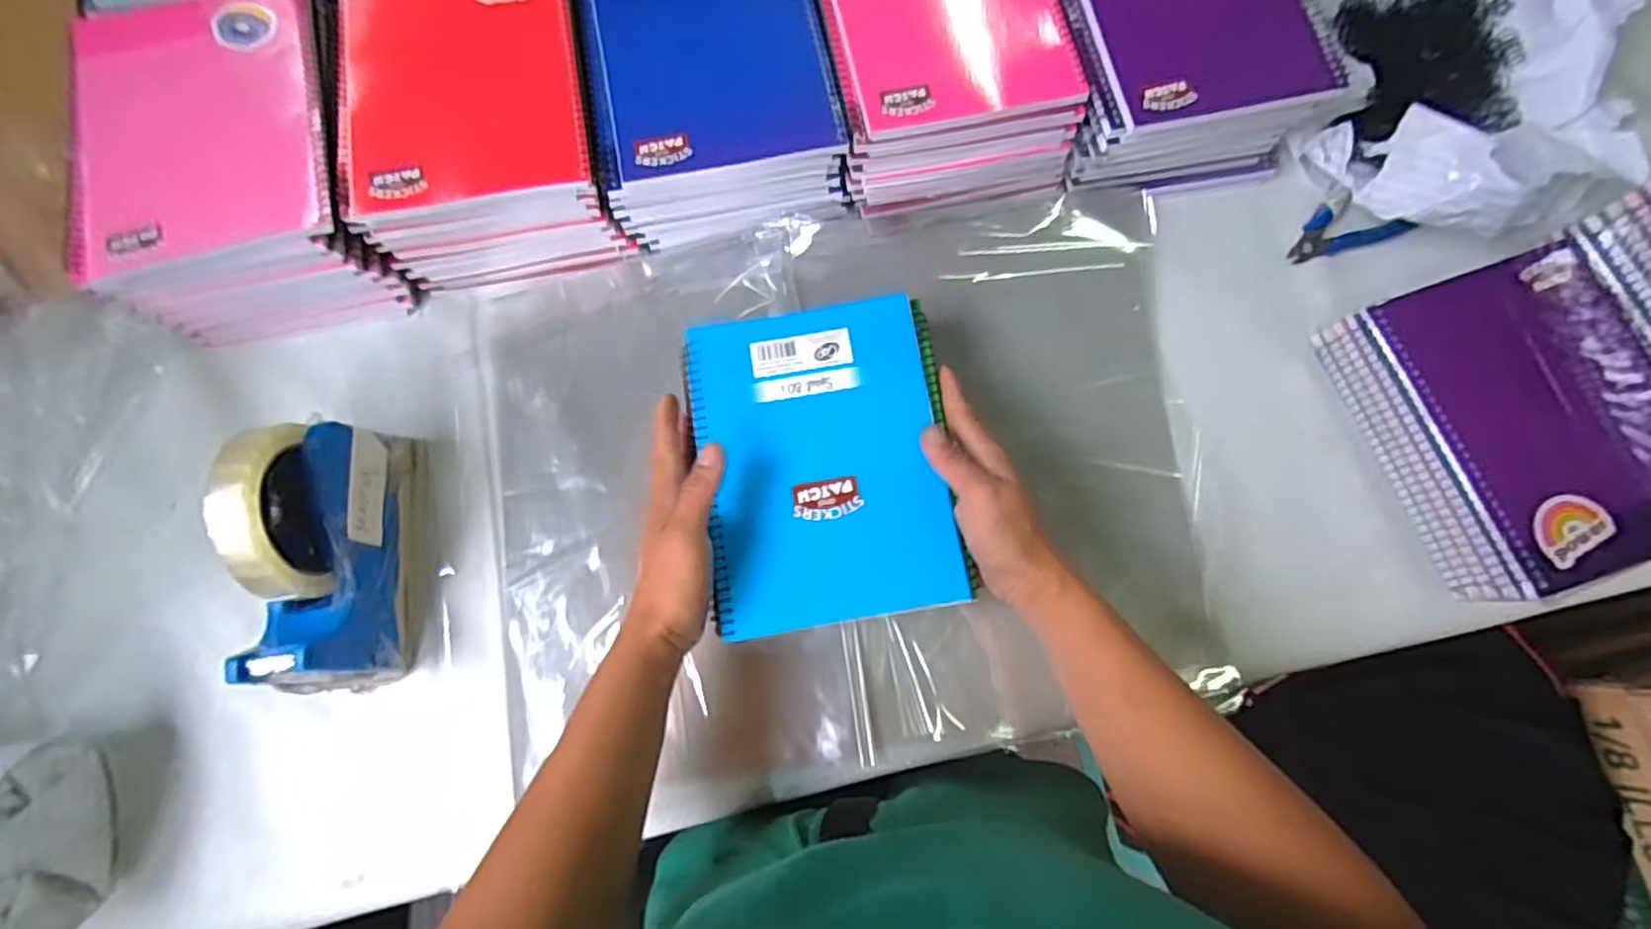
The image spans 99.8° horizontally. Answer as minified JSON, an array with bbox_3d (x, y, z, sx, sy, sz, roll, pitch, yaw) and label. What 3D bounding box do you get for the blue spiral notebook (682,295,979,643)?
[{"bbox_3d":[0.000,-0.004,0.428,0.151,0.012,0.195,-9,78,-2],"label":"blue spiral notebook"}]

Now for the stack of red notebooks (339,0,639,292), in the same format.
[{"bbox_3d":[-0.241,-0.246,0.492,0.157,0.098,0.200,-11,78,-3],"label":"stack of red notebooks"}]

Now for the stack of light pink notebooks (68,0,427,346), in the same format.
[{"bbox_3d":[-0.397,-0.204,0.486,0.163,0.094,0.200,-10,78,-2],"label":"stack of light pink notebooks"}]

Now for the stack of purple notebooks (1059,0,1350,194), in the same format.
[{"bbox_3d":[0.243,-0.310,0.506,0.173,0.091,0.206,-12,78,-3],"label":"stack of purple notebooks"}]

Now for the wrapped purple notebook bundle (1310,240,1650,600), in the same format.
[{"bbox_3d":[0.452,-0.030,0.452,0.155,0.070,0.192,-18,78,-4],"label":"wrapped purple notebook bundle"}]

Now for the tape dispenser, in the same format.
[{"bbox_3d":[-0.300,0.053,0.416,0.056,0.117,0.160,0,77,0],"label":"tape dispenser"}]

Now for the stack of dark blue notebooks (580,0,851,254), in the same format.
[{"bbox_3d":[-0.077,-0.271,0.501,0.160,0.091,0.195,-9,78,-2],"label":"stack of dark blue notebooks"}]

